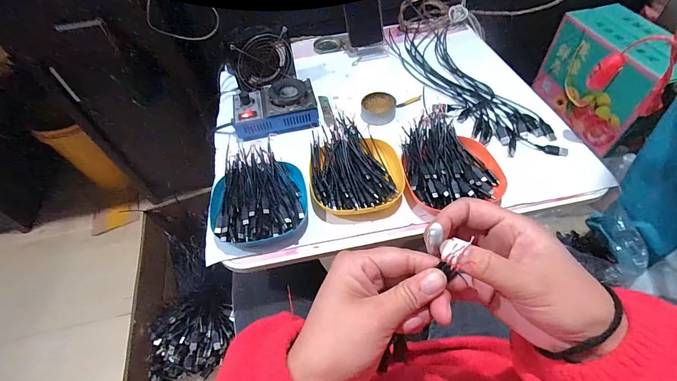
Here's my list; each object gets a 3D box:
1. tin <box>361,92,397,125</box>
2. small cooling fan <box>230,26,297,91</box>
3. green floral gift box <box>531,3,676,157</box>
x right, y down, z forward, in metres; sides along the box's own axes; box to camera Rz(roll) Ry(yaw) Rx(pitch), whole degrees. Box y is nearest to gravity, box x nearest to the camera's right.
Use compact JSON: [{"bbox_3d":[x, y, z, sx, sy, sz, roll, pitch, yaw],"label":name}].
[{"bbox_3d":[0.075,-0.151,0.620,0.063,0.026,0.078,-1,53,5],"label":"tin"},{"bbox_3d":[-0.150,-0.261,0.664,0.118,0.110,0.049,-27,55,-15],"label":"small cooling fan"},{"bbox_3d":[0.724,-0.303,0.896,0.162,0.233,0.322,-17,53,-7],"label":"green floral gift box"}]

